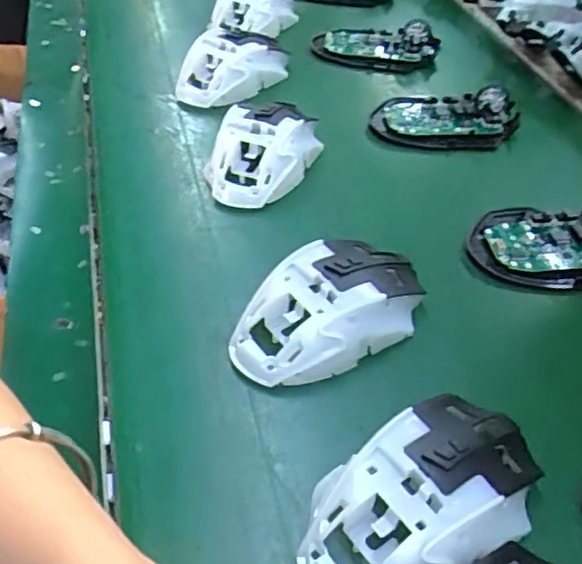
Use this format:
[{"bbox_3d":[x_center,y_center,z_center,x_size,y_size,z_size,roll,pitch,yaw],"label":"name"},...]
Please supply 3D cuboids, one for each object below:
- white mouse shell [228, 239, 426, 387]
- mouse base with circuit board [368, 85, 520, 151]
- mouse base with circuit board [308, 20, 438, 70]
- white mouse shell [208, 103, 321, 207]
[{"bbox_3d":[0.022,0.013,0.340,0.115,0.037,0.065,-25,53,-22],"label":"white mouse shell"},{"bbox_3d":[0.122,-0.131,0.492,0.109,0.028,0.065,13,48,10],"label":"mouse base with circuit board"},{"bbox_3d":[0.079,-0.223,0.582,0.113,0.026,0.061,10,48,7],"label":"mouse base with circuit board"},{"bbox_3d":[-0.020,-0.098,0.451,0.067,0.039,0.109,21,50,17],"label":"white mouse shell"}]

